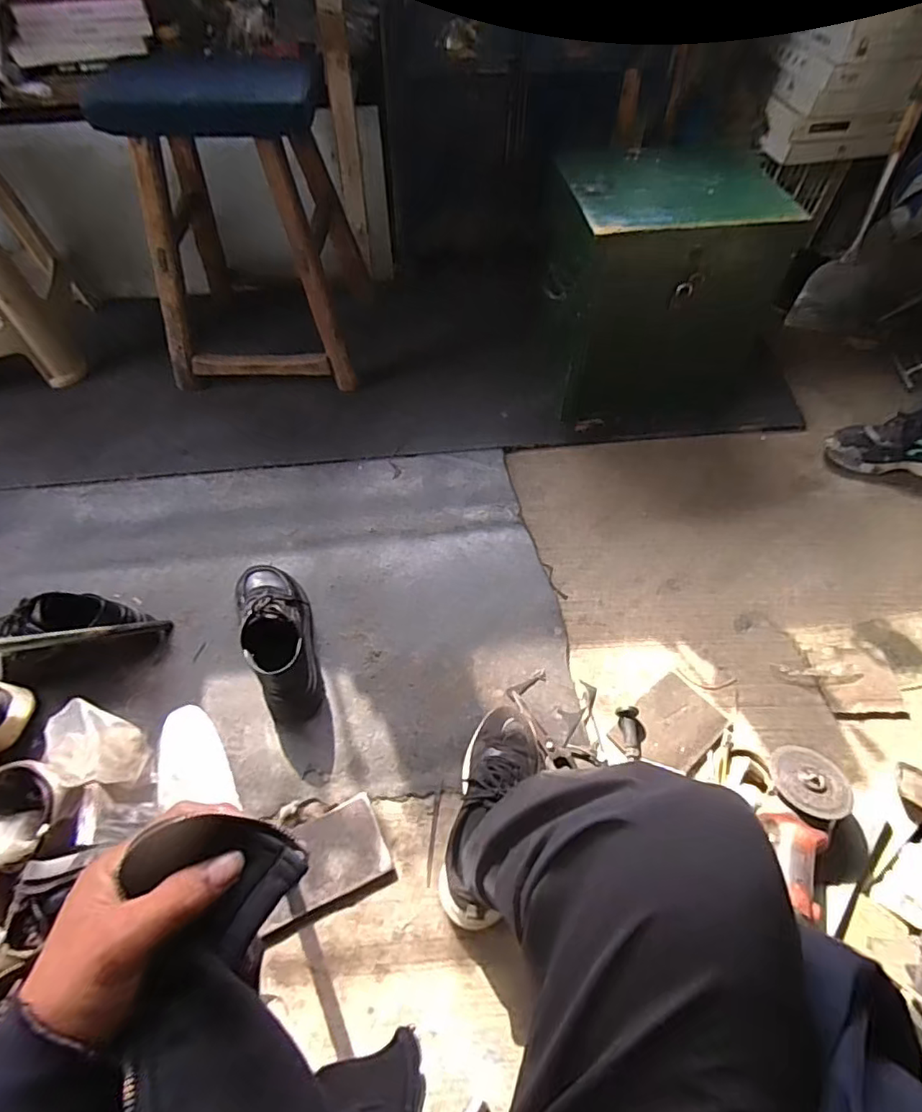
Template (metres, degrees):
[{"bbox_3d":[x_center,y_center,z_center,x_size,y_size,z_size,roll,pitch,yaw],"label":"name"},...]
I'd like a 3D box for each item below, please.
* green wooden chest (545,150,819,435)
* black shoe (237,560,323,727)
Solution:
[{"bbox_3d":[0.339,-0.457,1.034,0.350,0.375,0.287,-8,57,-6],"label":"green wooden chest"},{"bbox_3d":[-0.252,0.106,0.780,0.094,0.099,0.229,-19,58,-12],"label":"black shoe"}]

